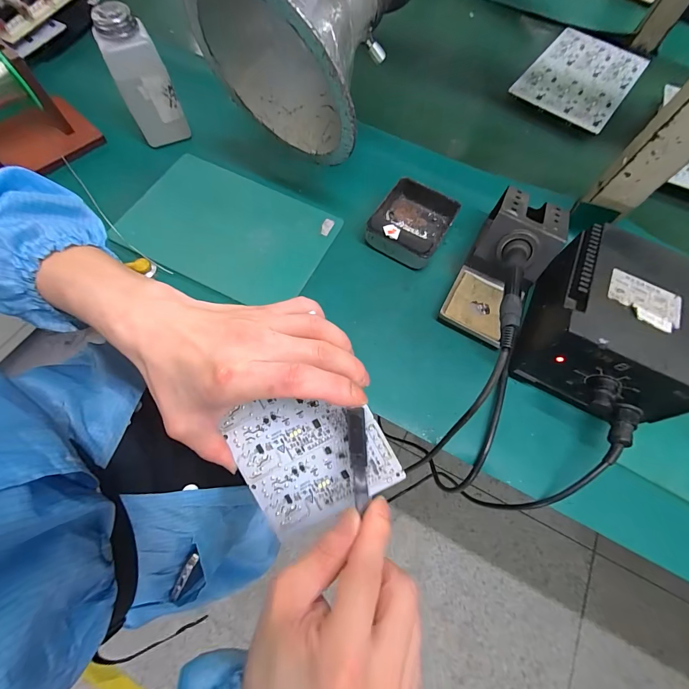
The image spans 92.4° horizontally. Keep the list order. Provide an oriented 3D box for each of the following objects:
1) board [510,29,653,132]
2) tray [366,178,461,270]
[{"bbox_3d":[0.348,-0.394,0.484,0.133,0.007,0.199,37,73,11],"label":"board"},{"bbox_3d":[0.076,-0.140,0.372,0.078,0.032,0.093,29,69,8],"label":"tray"}]

